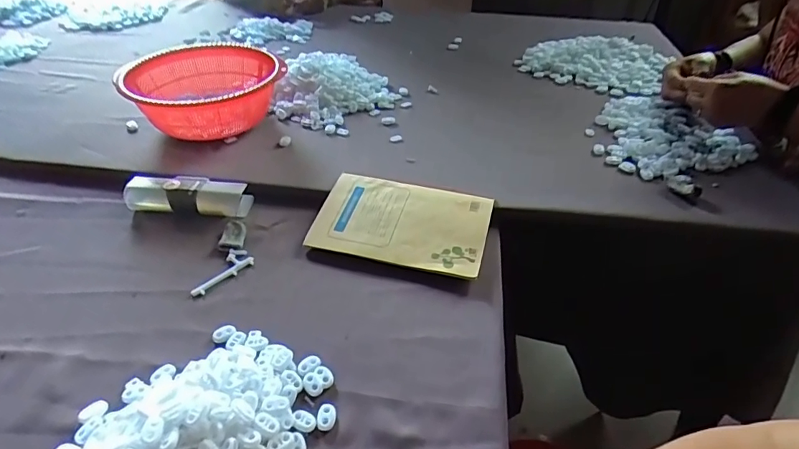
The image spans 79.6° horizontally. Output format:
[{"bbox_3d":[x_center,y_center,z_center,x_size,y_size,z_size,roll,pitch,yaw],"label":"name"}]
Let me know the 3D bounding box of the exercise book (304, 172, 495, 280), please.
[{"bbox_3d":[0.004,-0.004,0.587,0.202,0.011,0.130,11,47,12],"label":"exercise book"}]

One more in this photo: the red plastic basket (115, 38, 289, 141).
[{"bbox_3d":[-0.309,-0.203,0.763,0.236,0.101,0.218,0,39,0],"label":"red plastic basket"}]

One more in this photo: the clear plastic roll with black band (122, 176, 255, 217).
[{"bbox_3d":[-0.275,-0.037,0.624,0.154,0.037,0.043,4,40,5],"label":"clear plastic roll with black band"}]

